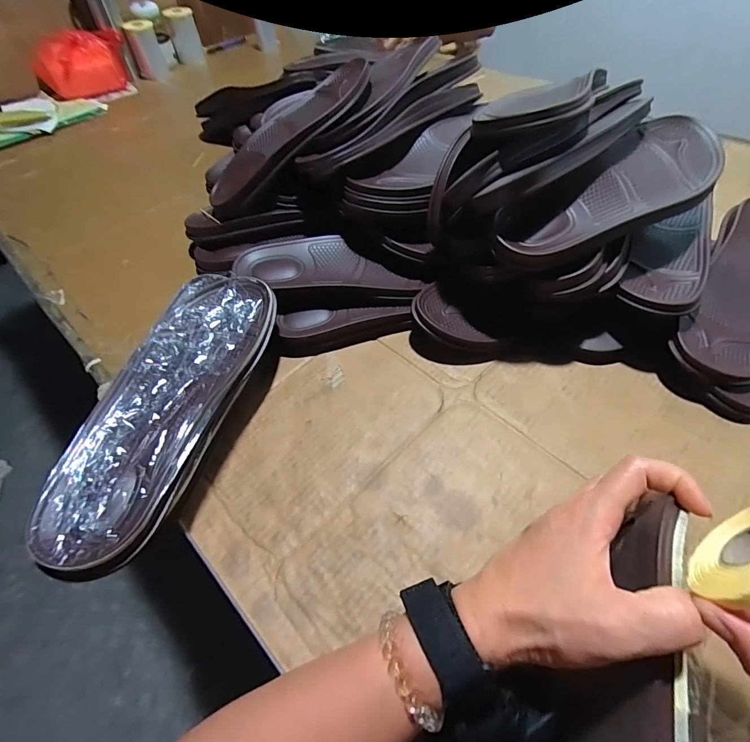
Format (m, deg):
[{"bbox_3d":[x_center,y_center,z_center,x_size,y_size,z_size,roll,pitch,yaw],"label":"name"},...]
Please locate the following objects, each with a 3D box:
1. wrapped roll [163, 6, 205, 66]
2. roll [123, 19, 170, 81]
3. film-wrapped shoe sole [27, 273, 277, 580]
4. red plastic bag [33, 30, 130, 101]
[{"bbox_3d":[-0.485,-0.857,1.043,0.069,0.106,0.059,-15,53,-9],"label":"wrapped roll"},{"bbox_3d":[-0.551,-0.769,0.978,0.068,0.108,0.061,-23,55,-15],"label":"roll"},{"bbox_3d":[-0.172,0.017,0.344,0.105,0.037,0.277,9,53,10],"label":"film-wrapped shoe sole"},{"bbox_3d":[-0.664,-0.700,0.936,0.200,0.104,0.070,-34,58,-22],"label":"red plastic bag"}]

